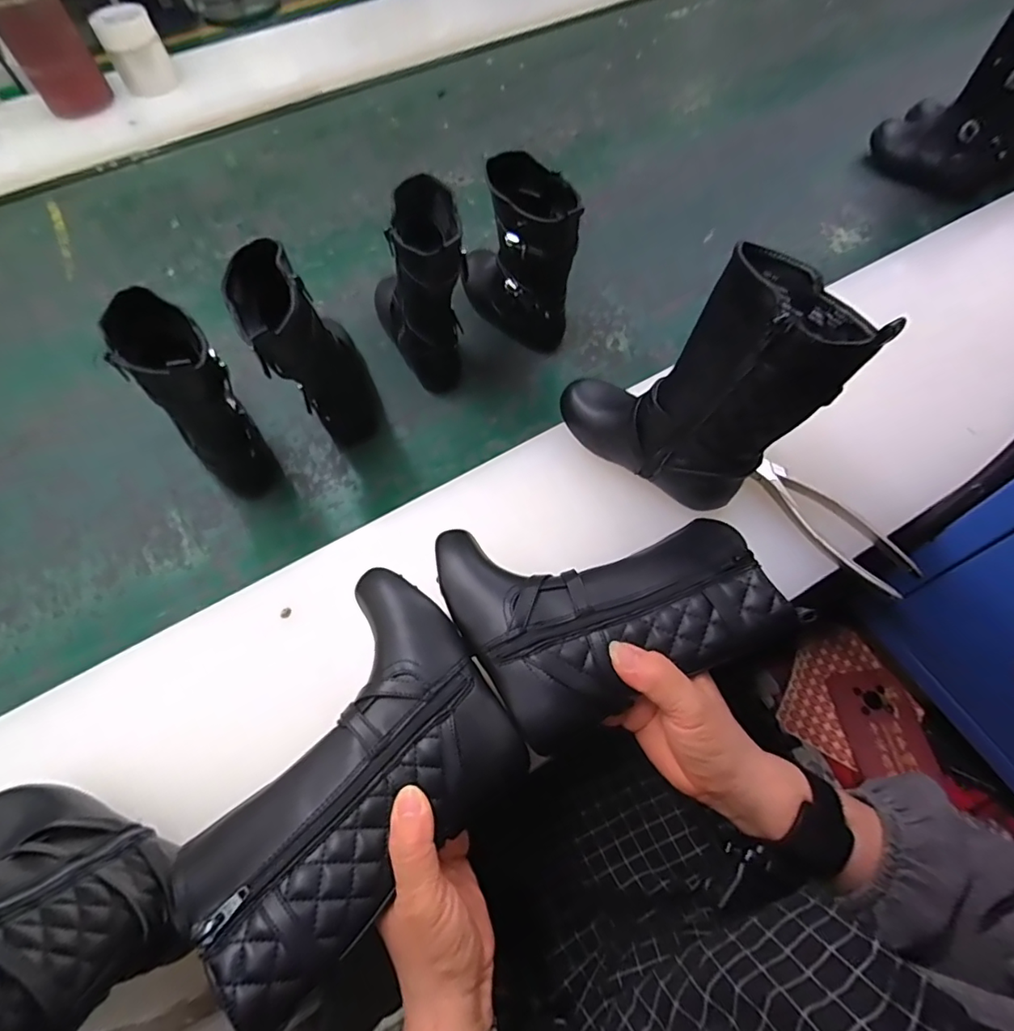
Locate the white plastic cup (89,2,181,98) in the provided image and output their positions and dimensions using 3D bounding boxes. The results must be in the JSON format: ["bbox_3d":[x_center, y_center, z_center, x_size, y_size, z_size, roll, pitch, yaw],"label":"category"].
[{"bbox_3d":[-0.613,-0.768,0.875,0.084,0.093,0.085,-1,61,2],"label":"white plastic cup"}]

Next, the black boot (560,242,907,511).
[{"bbox_3d":[0.137,-0.104,0.391,0.193,0.165,0.081,34,68,20],"label":"black boot"}]

